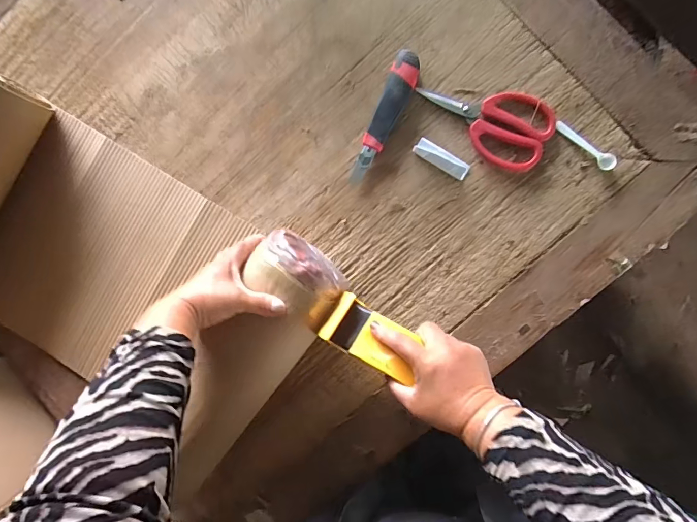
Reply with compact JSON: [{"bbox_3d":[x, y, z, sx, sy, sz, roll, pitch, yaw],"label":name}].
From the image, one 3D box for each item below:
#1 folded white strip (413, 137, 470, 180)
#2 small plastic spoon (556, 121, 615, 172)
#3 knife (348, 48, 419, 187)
[{"bbox_3d":[0.129,-0.142,0.544,0.079,0.016,0.025,33,96,4],"label":"folded white strip"},{"bbox_3d":[0.313,-0.152,0.524,0.091,0.010,0.023,37,96,4],"label":"small plastic spoon"},{"bbox_3d":[0.052,-0.194,0.548,0.039,0.023,0.187,24,95,5],"label":"knife"}]

